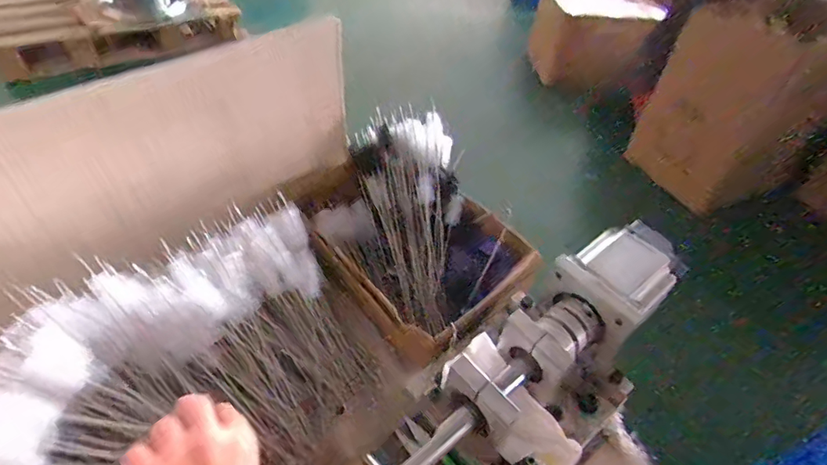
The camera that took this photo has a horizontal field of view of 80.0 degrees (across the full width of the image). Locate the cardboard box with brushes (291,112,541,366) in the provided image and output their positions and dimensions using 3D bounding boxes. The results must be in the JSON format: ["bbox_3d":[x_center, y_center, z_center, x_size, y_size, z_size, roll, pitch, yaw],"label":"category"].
[{"bbox_3d":[-0.006,-0.002,0.596,0.212,0.125,0.291,-29,54,-29],"label":"cardboard box with brushes"}]

